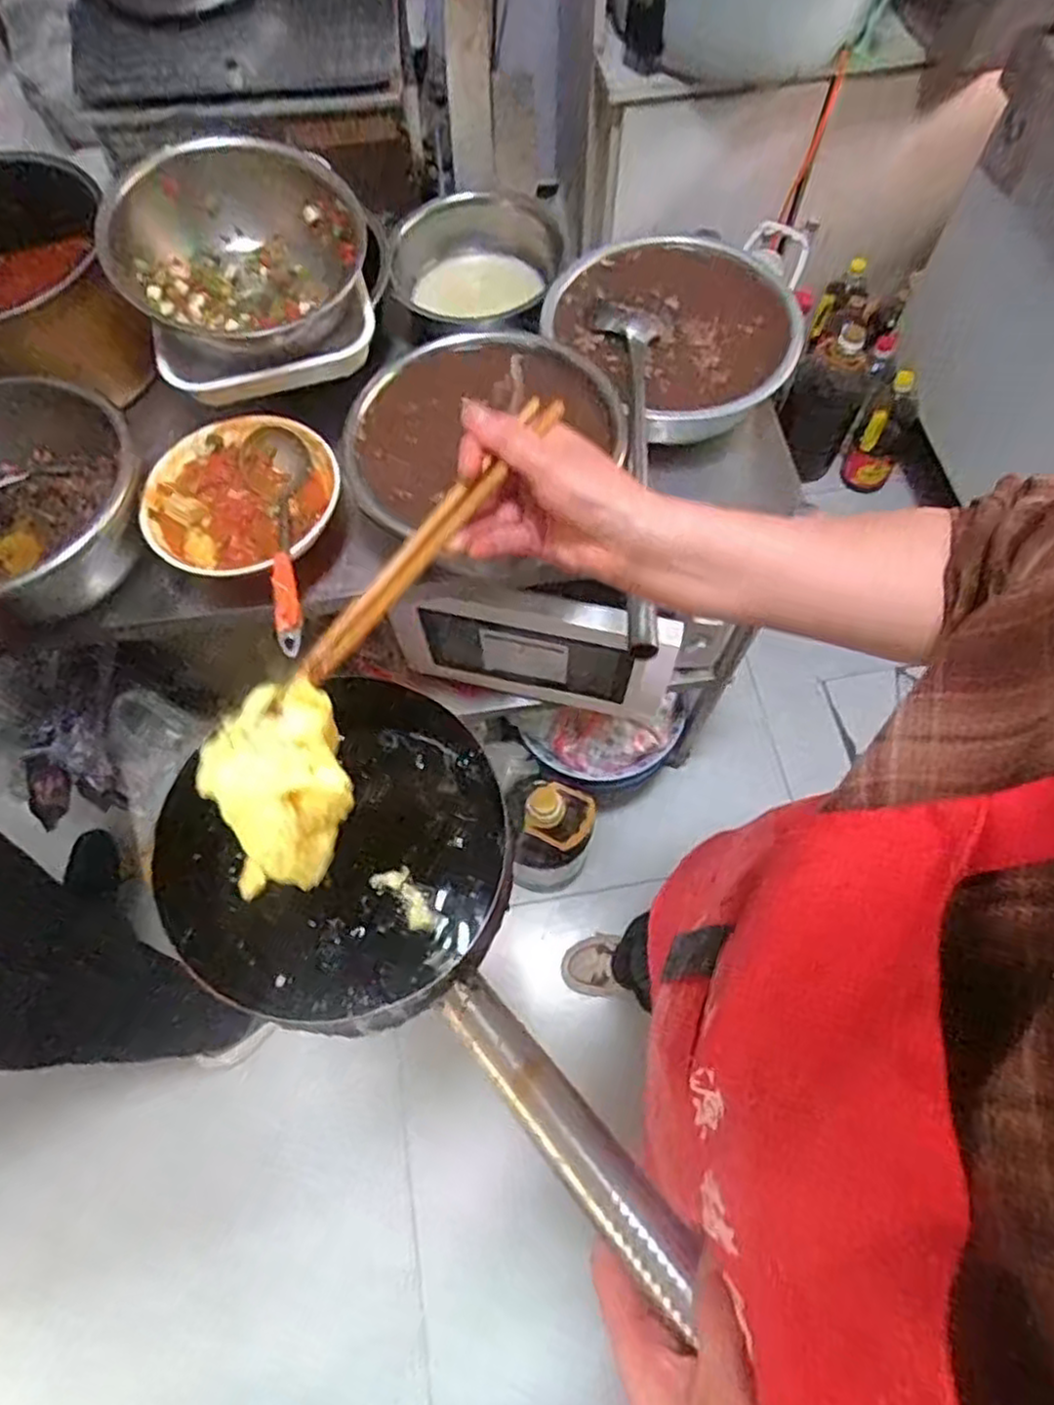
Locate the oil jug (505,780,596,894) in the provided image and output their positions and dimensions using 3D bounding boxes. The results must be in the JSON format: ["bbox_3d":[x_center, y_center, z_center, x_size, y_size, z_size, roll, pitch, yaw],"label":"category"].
[{"bbox_3d":[0.044,0.221,1.238,0.128,0.312,0.131,-4,67,0],"label":"oil jug"}]

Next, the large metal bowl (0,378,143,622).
[{"bbox_3d":[-0.495,-0.187,0.708,0.245,0.101,0.245,-1,67,1],"label":"large metal bowl"}]

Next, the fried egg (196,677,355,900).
[{"bbox_3d":[-0.118,0.037,0.351,0.061,0.042,0.093,-12,67,-3],"label":"fried egg"}]

